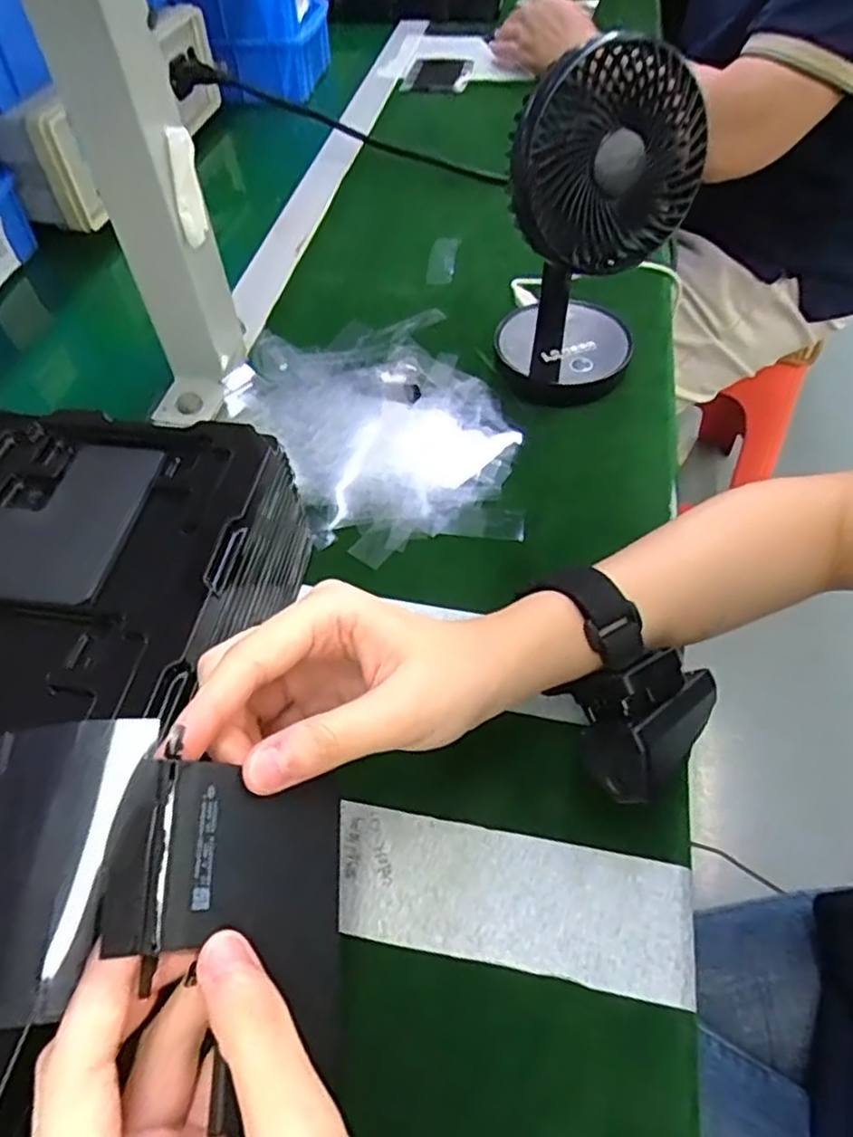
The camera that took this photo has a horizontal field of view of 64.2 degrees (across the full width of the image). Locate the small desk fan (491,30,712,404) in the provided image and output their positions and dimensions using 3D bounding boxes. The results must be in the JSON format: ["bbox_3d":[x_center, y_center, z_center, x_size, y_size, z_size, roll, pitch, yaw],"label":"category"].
[{"bbox_3d":[0.097,-0.192,0.404,0.092,0.190,0.112,12,55,10],"label":"small desk fan"}]

